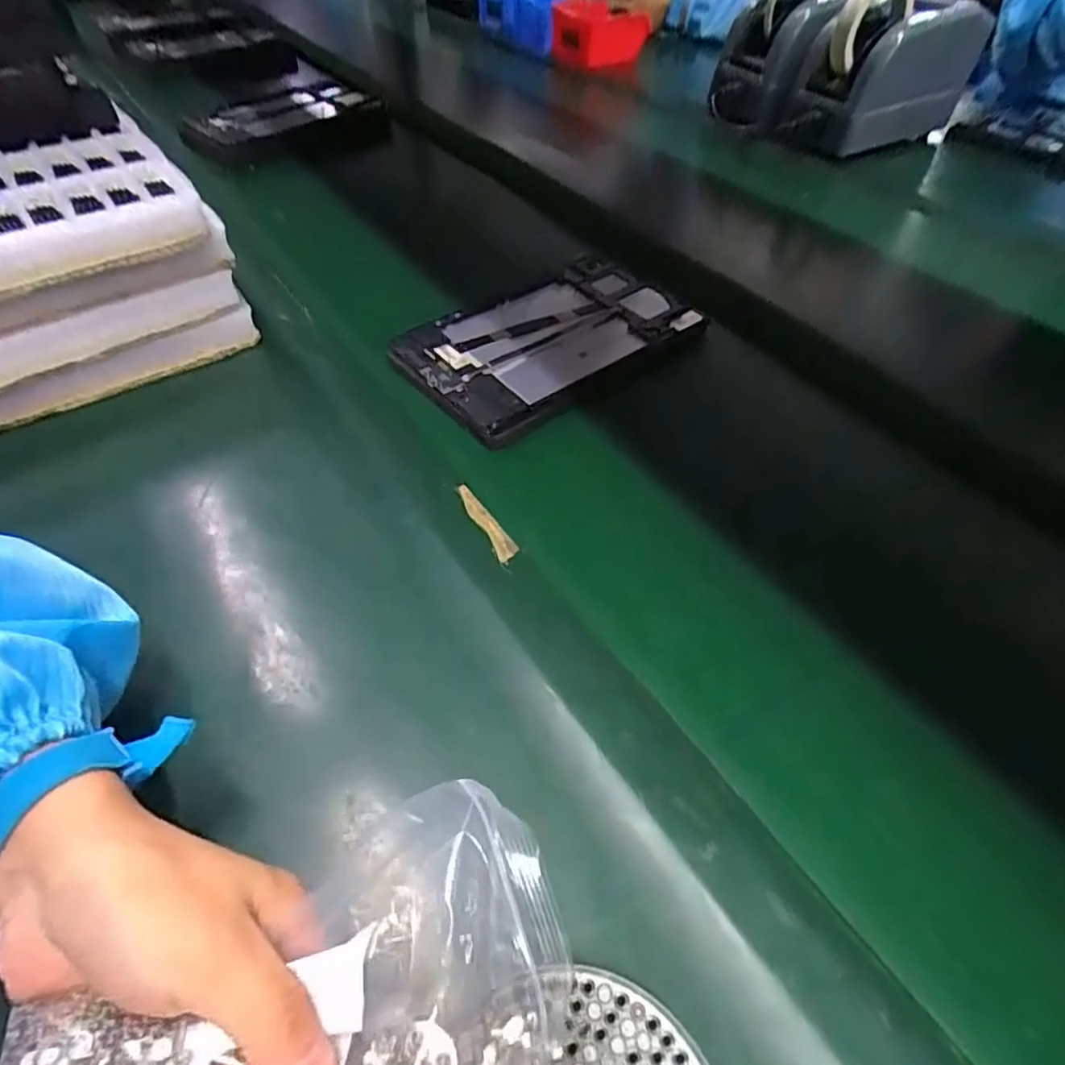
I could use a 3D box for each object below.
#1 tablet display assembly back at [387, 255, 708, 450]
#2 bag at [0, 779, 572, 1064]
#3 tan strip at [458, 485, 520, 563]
[{"bbox_3d":[0.011,-0.165,0.532,0.225,0.015,0.150,-32,58,-21],"label":"tablet display assembly back"},{"bbox_3d":[-0.062,0.164,0.211,0.189,0.024,0.105,-9,52,-43],"label":"bag"},{"bbox_3d":[-0.030,-0.006,0.418,0.013,0.010,0.067,-24,54,-19],"label":"tan strip"}]

